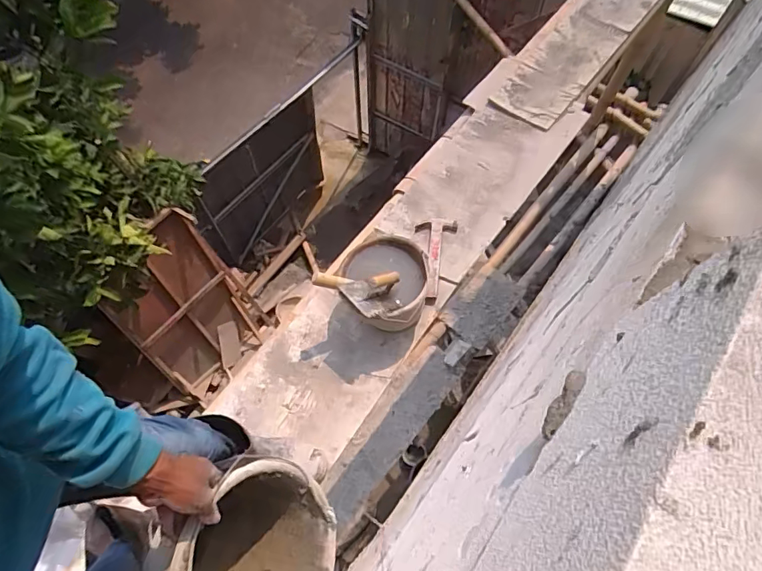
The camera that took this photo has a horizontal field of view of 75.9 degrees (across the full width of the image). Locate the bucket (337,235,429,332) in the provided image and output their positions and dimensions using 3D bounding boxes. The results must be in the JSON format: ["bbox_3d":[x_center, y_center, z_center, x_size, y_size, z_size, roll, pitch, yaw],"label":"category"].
[{"bbox_3d":[0.004,-0.002,1.280,0.217,0.184,0.235,0,66,0],"label":"bucket"}]

